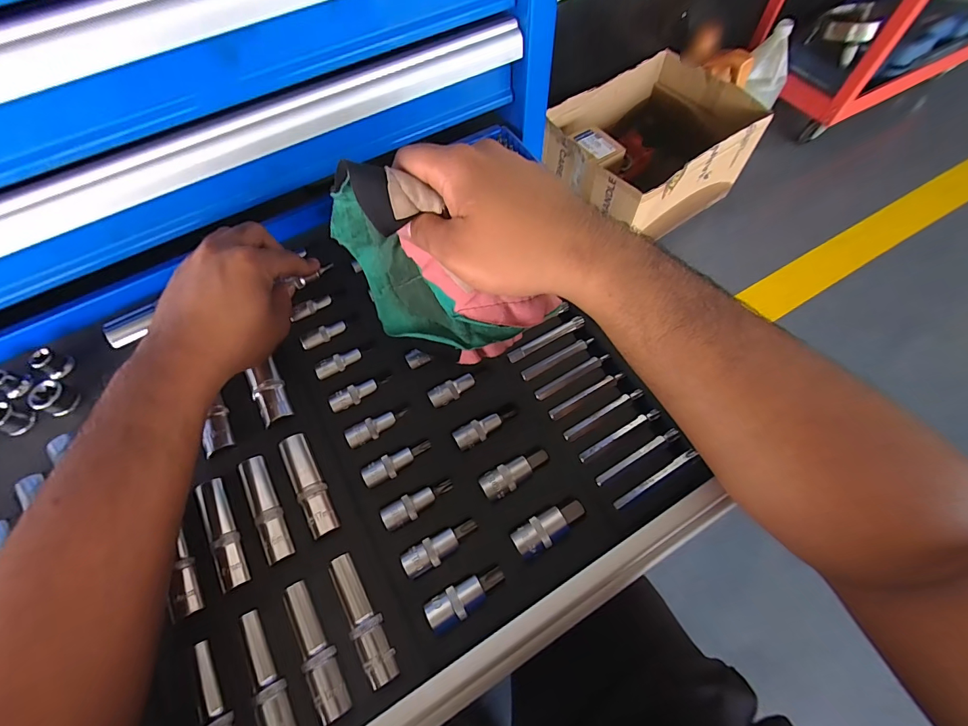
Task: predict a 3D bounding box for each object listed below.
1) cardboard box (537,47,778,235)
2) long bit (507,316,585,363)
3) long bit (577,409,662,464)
[{"bbox_3d":[0.406,-0.523,1.054,0.450,0.220,0.357,-34,68,-14],"label":"cardboard box"},{"bbox_3d":[0.051,-0.020,0.337,0.068,0.007,0.008,-25,66,-11],"label":"long bit"},{"bbox_3d":[0.101,0.053,0.306,0.071,0.004,0.008,-27,67,-12],"label":"long bit"}]

